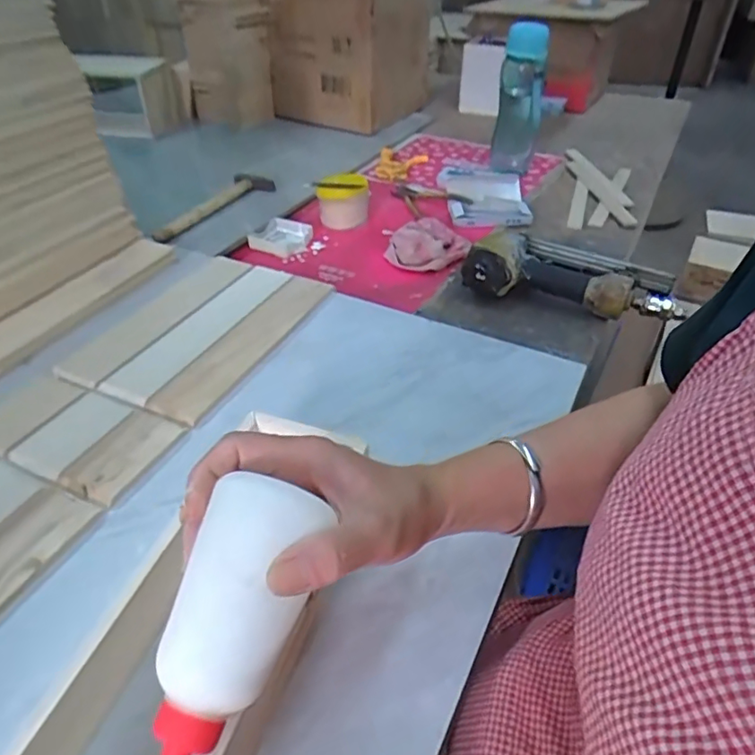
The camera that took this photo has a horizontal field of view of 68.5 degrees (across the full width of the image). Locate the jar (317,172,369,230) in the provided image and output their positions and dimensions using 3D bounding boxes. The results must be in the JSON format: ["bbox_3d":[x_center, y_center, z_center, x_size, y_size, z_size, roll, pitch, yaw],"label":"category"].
[{"bbox_3d":[-0.054,-0.280,0.874,0.079,0.066,0.072,0,40,-1],"label":"jar"}]

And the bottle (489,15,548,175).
[{"bbox_3d":[0.246,-0.475,0.961,0.073,0.224,0.073,10,41,10],"label":"bottle"}]

